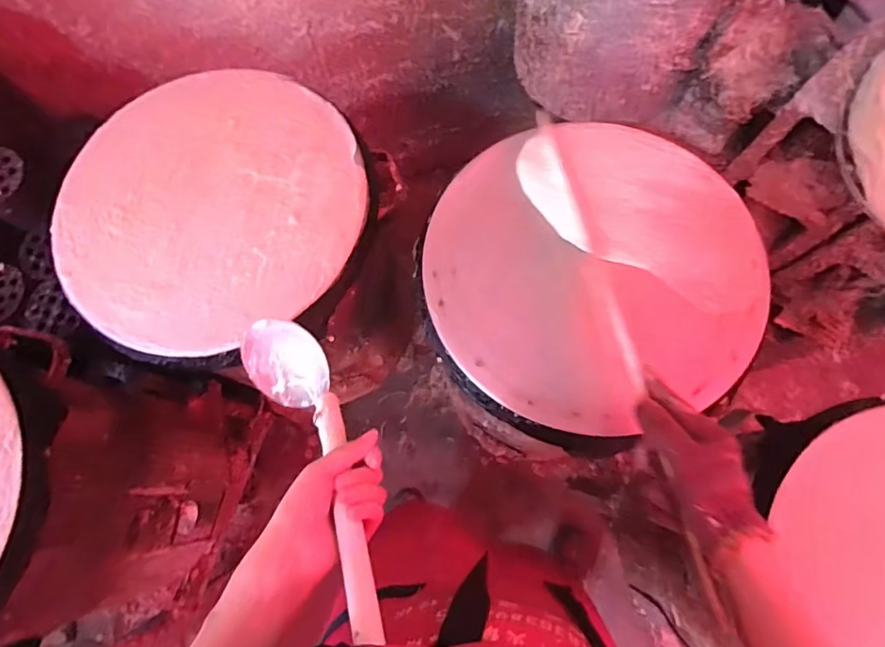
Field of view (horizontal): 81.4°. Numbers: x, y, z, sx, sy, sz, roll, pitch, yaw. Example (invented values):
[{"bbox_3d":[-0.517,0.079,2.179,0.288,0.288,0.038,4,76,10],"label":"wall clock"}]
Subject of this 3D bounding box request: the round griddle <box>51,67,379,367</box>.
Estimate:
[{"bbox_3d":[-0.281,-0.141,0.618,0.377,0.034,0.360,-1,74,2],"label":"round griddle"}]

